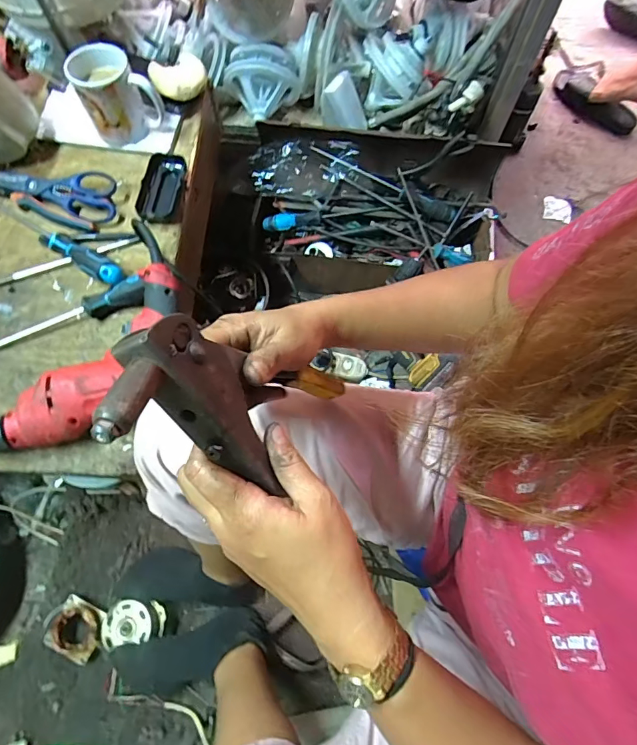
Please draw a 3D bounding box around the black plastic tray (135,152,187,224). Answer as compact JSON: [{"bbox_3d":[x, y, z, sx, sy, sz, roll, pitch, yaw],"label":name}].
[{"bbox_3d":[-0.223,-0.263,0.645,0.060,0.025,0.112,0,68,-1],"label":"black plastic tray"}]

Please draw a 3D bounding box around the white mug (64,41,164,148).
[{"bbox_3d":[-0.286,-0.394,0.649,0.098,0.115,0.071,-24,70,-10],"label":"white mug"}]

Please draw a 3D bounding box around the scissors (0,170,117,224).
[{"bbox_3d":[-0.373,-0.262,0.641,0.187,0.030,0.066,14,69,5],"label":"scissors"}]

